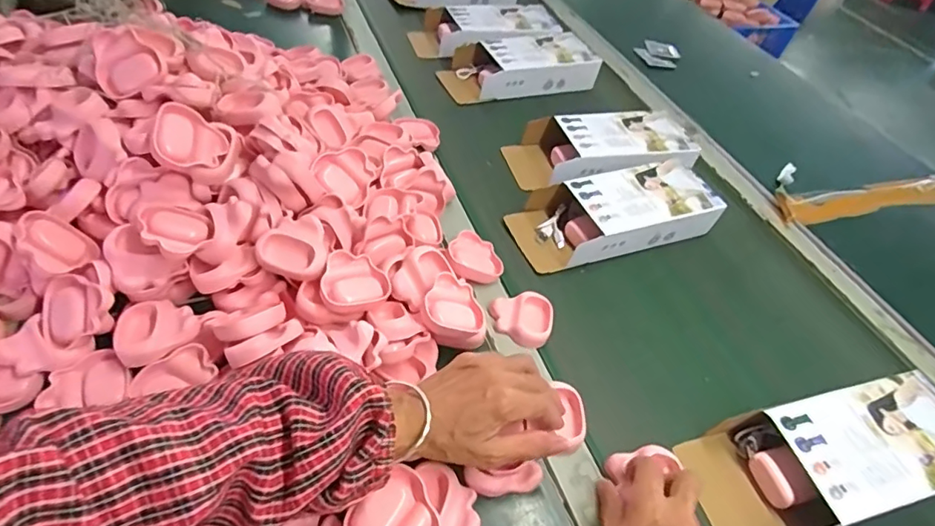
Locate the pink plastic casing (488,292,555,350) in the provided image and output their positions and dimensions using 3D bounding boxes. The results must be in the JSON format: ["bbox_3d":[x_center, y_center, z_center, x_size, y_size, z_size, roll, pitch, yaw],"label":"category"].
[{"bbox_3d":[0.054,0.053,0.534,0.062,0.018,0.061,3,41,-2],"label":"pink plastic casing"}]

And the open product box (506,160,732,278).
[{"bbox_3d":[0.180,-0.061,0.634,0.244,0.066,0.096,-13,44,-19],"label":"open product box"}]

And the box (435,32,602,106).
[{"bbox_3d":[0.085,-0.311,0.838,0.251,0.065,0.096,-12,44,-18],"label":"box"}]

